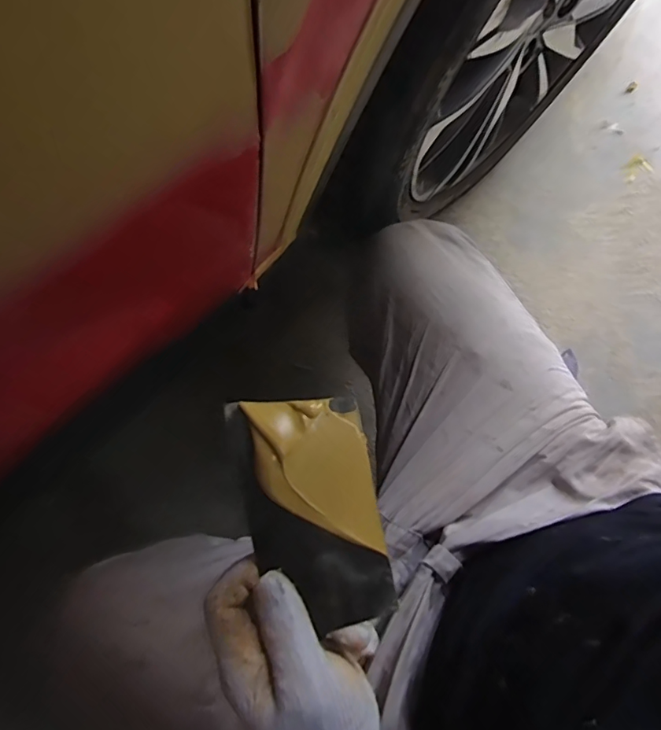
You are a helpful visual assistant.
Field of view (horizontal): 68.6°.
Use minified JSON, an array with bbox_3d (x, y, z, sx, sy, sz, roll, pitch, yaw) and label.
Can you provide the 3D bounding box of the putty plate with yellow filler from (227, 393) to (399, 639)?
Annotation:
[{"bbox_3d":[-0.009,0.083,0.271,0.073,0.012,0.130,-11,94,-11],"label":"putty plate with yellow filler"}]

